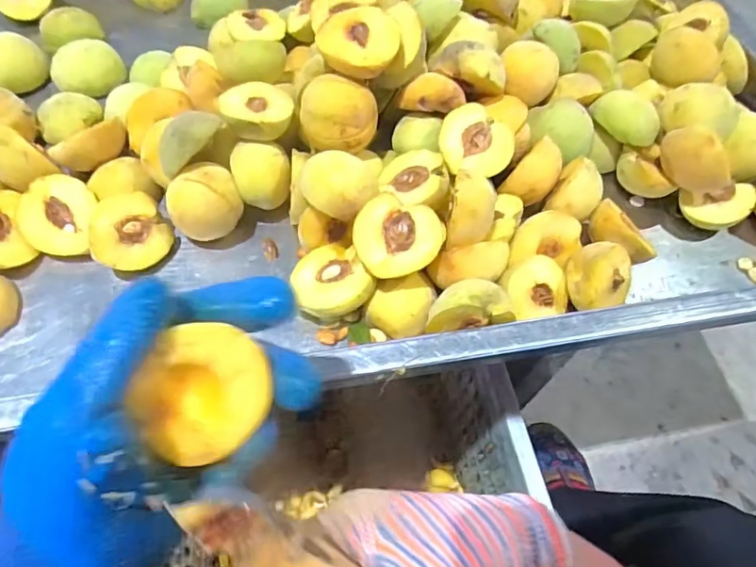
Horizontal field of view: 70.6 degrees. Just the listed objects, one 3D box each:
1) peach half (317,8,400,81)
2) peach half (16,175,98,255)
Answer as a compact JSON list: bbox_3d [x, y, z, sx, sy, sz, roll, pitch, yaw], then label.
[{"bbox_3d":[-0.014,-0.186,0.409,0.059,0.025,0.056,6,59,0],"label":"peach half"},{"bbox_3d":[-0.247,-0.053,0.418,0.050,0.029,0.059,7,88,-11],"label":"peach half"}]

